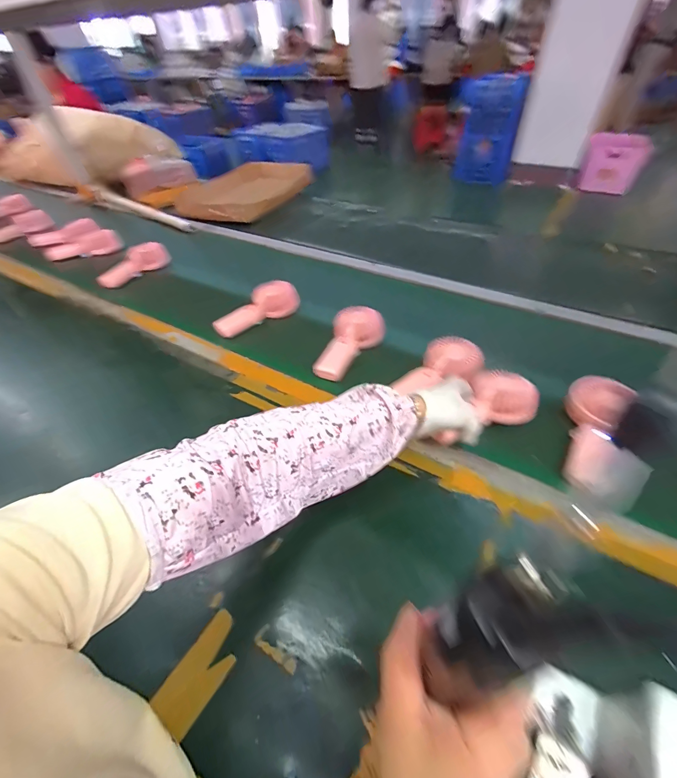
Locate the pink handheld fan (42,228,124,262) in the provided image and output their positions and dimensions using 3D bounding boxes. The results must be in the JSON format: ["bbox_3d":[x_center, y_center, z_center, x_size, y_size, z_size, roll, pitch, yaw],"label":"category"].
[{"bbox_3d":[-0.755,-0.425,1.053,0.196,0.054,0.086,-14,48,-8],"label":"pink handheld fan"}]

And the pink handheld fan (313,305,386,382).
[{"bbox_3d":[0.025,-0.086,0.660,0.097,0.045,0.183,12,49,15],"label":"pink handheld fan"}]

